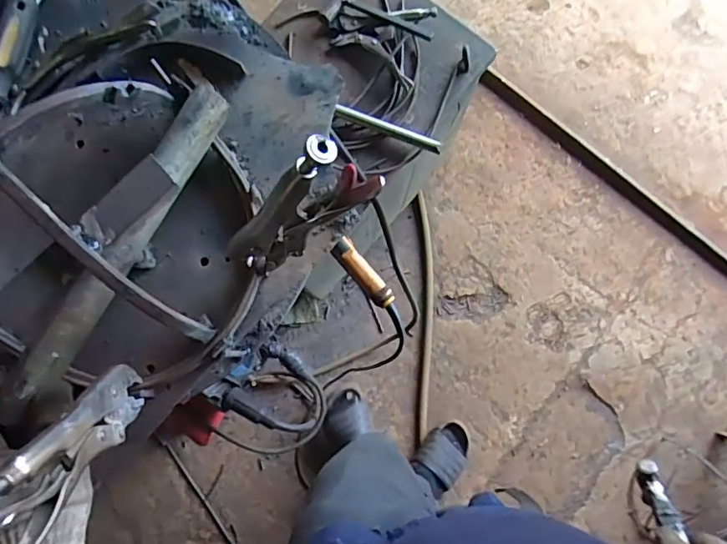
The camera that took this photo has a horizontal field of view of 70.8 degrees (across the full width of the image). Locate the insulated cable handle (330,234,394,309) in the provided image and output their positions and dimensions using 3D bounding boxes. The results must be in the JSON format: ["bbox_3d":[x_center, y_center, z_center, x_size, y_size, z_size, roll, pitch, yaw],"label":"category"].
[{"bbox_3d":[0.000,0.001,0.717,0.031,0.024,0.115,-39,83,-6],"label":"insulated cable handle"}]

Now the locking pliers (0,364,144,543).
[{"bbox_3d":[-0.170,0.103,0.307,0.013,0.179,0.049,-12,100,-1],"label":"locking pliers"}]

